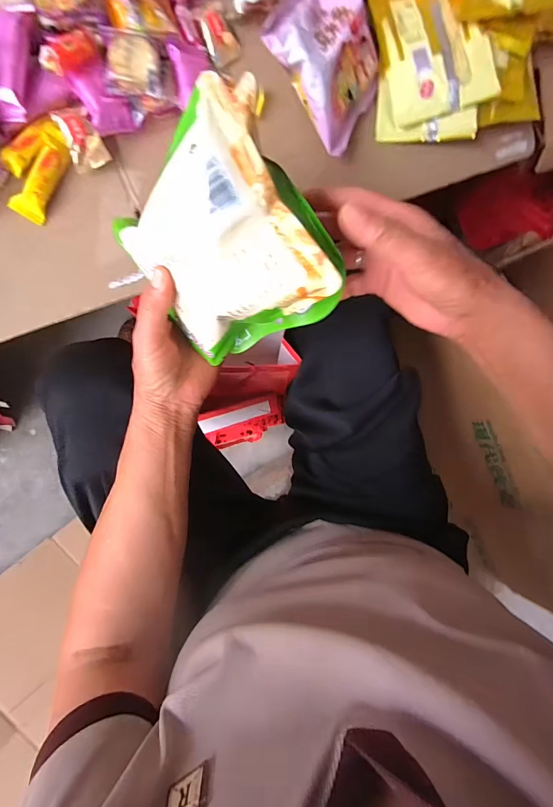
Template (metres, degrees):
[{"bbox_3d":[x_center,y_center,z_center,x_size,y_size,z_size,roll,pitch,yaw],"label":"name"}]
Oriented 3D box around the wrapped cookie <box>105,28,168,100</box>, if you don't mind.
[{"bbox_3d":[-0.124,-0.298,0.309,0.045,0.013,0.045,6,87,-8],"label":"wrapped cookie"}]

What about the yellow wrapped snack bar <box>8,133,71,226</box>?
[{"bbox_3d":[-0.212,-0.202,0.321,0.024,0.016,0.073,24,84,-7],"label":"yellow wrapped snack bar"}]

